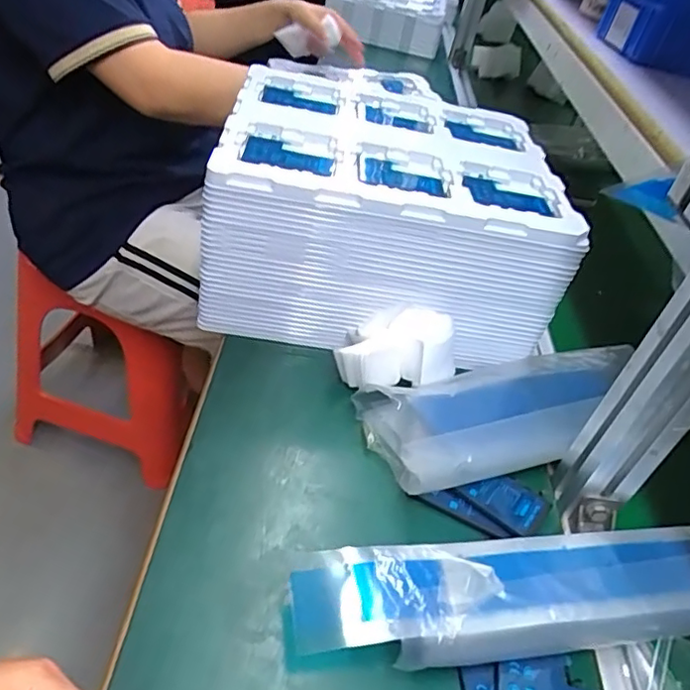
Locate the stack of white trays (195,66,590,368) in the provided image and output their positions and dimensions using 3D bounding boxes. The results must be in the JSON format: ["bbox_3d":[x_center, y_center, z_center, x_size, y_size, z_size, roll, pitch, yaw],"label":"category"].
[{"bbox_3d":[0.035,-0.140,0.614,0.314,0.155,0.268,10,41,-6],"label":"stack of white trays"}]

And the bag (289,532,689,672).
[{"bbox_3d":[0.167,0.157,0.394,0.401,0.033,0.070,3,42,-14],"label":"bag"}]

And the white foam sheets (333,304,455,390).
[{"bbox_3d":[0.049,0.005,0.515,0.105,0.059,0.072,17,40,2],"label":"white foam sheets"}]

